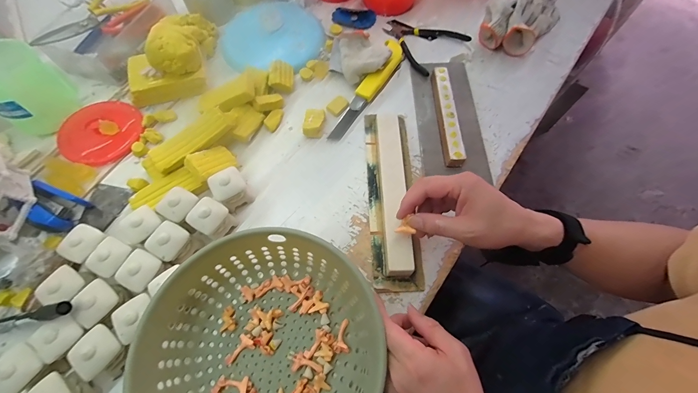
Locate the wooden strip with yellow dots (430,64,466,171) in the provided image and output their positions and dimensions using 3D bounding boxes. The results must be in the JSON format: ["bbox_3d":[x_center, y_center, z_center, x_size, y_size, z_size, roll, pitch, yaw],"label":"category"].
[{"bbox_3d":[0.150,-0.126,0.467,0.025,0.021,0.180,-1,63,0],"label":"wooden strip with yellow dots"}]

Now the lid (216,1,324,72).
[{"bbox_3d":[-0.142,-0.300,0.560,0.187,0.019,0.171,0,63,0],"label":"lid"}]

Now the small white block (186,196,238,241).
[{"bbox_3d":[-0.172,0.030,0.381,0.034,0.050,0.039,28,67,14],"label":"small white block"}]

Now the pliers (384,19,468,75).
[{"bbox_3d":[0.128,-0.294,0.561,0.128,0.013,0.145,-41,70,-18],"label":"pliers"}]

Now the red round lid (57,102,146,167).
[{"bbox_3d":[-0.375,-0.101,0.454,0.108,0.027,0.113,0,63,0],"label":"red round lid"}]

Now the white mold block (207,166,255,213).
[{"bbox_3d":[-0.157,-0.009,0.402,0.040,0.047,0.038,-34,68,-16],"label":"white mold block"}]

